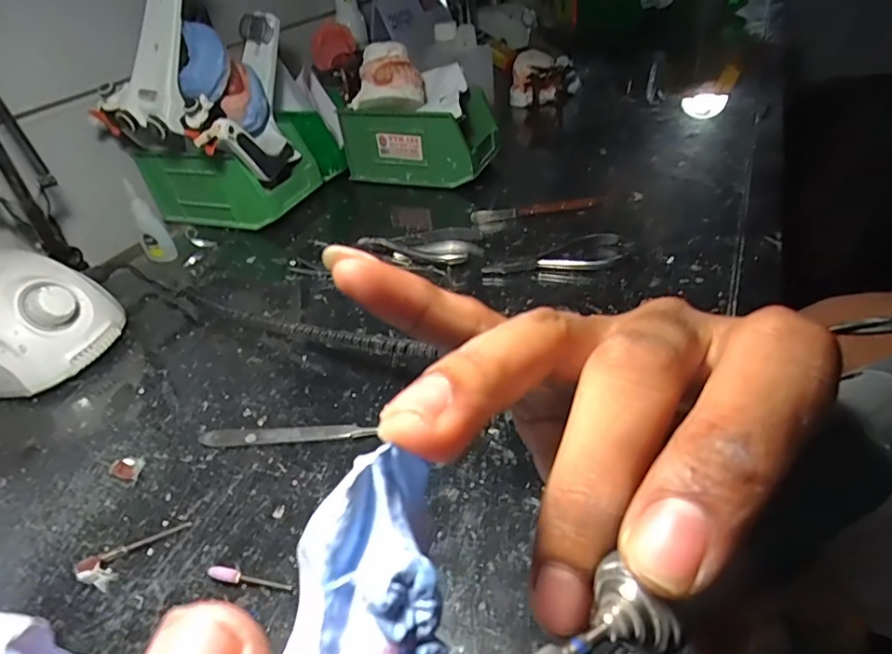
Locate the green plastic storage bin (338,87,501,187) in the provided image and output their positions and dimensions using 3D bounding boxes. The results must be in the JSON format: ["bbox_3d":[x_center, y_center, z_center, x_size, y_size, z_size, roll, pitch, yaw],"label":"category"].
[{"bbox_3d":[-0.026,-0.228,0.639,0.168,0.084,0.100,11,41,22],"label":"green plastic storage bin"}]

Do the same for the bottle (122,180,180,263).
[{"bbox_3d":[-0.296,-0.102,0.524,0.026,0.082,0.019,-30,43,-27],"label":"bottle"}]

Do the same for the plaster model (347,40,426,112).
[{"bbox_3d":[-0.062,-0.279,0.593,0.079,0.061,0.066,9,40,20],"label":"plaster model"}]

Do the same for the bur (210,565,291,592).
[{"bbox_3d":[-0.099,0.127,0.265,0.044,0.006,0.006,5,39,15],"label":"bur"}]

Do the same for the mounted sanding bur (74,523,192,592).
[{"bbox_3d":[-0.166,0.118,0.283,0.053,0.011,0.016,-30,43,-27],"label":"mounted sanding bur"}]

